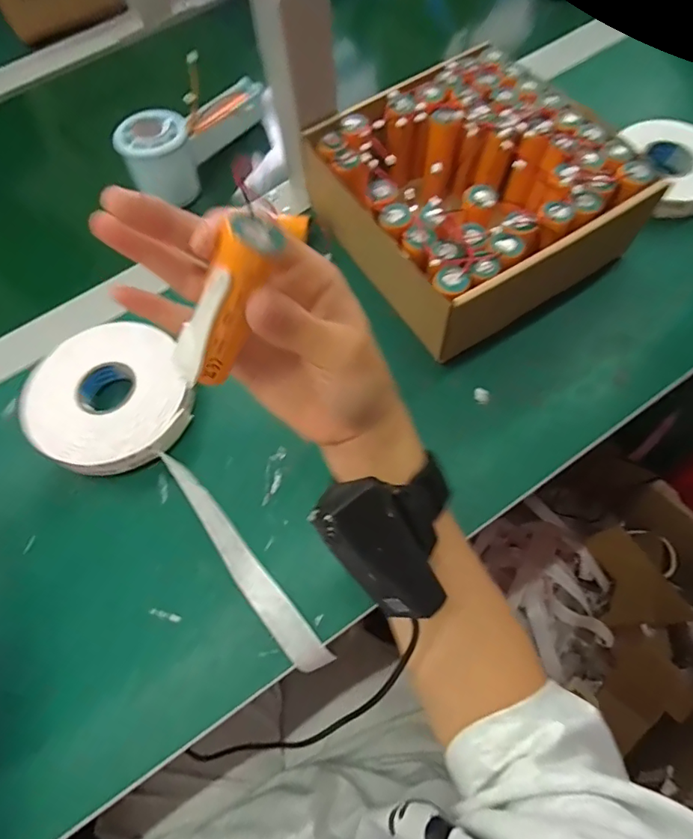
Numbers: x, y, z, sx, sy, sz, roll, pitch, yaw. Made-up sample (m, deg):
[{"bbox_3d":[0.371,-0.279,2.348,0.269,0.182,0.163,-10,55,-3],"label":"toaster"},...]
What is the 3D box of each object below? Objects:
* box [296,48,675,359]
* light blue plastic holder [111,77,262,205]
[{"bbox_3d":[0.096,-0.173,0.386,0.179,0.086,0.188,-31,68,-10],"label":"box"},{"bbox_3d":[-0.138,-0.262,0.452,0.053,0.056,0.160,24,69,13],"label":"light blue plastic holder"}]

